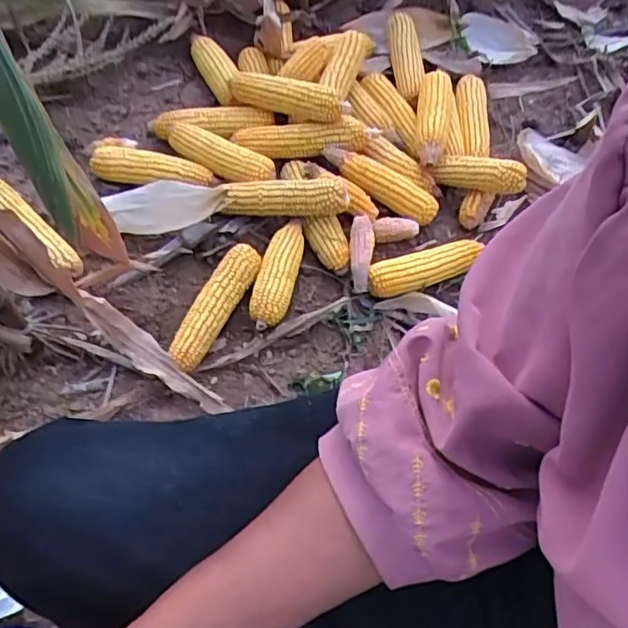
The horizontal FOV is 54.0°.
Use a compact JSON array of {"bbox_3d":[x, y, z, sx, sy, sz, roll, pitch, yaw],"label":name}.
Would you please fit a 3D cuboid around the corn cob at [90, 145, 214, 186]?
[{"bbox_3d":[-0.258,-0.233,0.974,0.200,0.054,0.056,8,56,1],"label":"corn cob"}]

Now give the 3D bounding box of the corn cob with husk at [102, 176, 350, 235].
[{"bbox_3d":[-0.138,-0.177,0.907,0.361,0.099,0.071,-6,57,-9],"label":"corn cob with husk"}]

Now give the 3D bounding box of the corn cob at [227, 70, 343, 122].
[{"bbox_3d":[-0.047,-0.361,1.003,0.202,0.053,0.062,21,56,24],"label":"corn cob"}]

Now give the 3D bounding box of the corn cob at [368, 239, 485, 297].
[{"bbox_3d":[0.170,-0.068,0.943,0.194,0.044,0.048,-19,60,-17],"label":"corn cob"}]

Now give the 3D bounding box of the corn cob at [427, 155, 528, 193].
[{"bbox_3d":[0.267,-0.227,0.994,0.146,0.059,0.054,12,54,24],"label":"corn cob"}]

